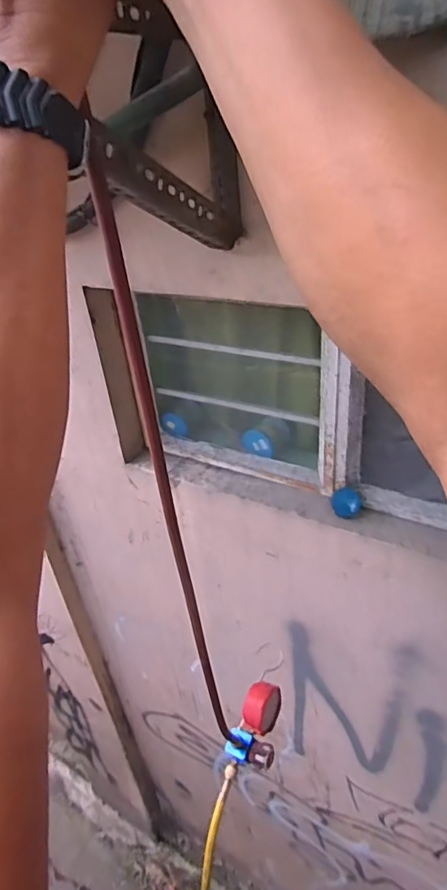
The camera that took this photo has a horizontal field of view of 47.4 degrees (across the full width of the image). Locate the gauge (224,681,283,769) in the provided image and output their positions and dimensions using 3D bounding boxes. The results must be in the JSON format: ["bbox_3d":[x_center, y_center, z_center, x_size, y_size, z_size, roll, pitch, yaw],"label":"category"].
[{"bbox_3d":[0.049,0.427,0.784,0.066,0.052,0.110,2,34,13],"label":"gauge"}]

